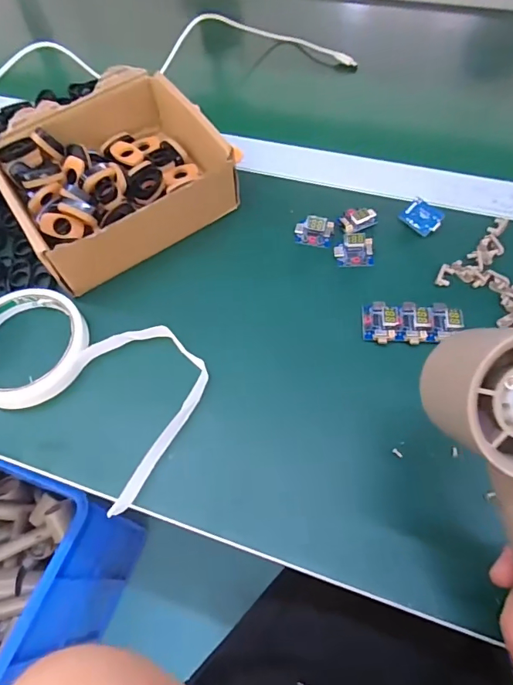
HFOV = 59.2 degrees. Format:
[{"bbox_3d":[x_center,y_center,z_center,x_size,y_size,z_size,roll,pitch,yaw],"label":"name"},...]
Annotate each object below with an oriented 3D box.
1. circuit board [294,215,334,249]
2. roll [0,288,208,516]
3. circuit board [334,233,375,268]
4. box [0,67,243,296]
[{"bbox_3d":[0.047,-0.092,0.367,0.031,0.015,0.021,8,63,8],"label":"circuit board"},{"bbox_3d":[-0.127,0.019,0.326,0.181,0.021,0.113,31,68,19],"label":"roll"},{"bbox_3d":[0.078,-0.073,0.357,0.030,0.015,0.021,-2,62,3],"label":"circuit board"},{"bbox_3d":[-0.121,-0.143,0.381,0.165,0.054,0.145,-33,64,-13],"label":"box"}]

